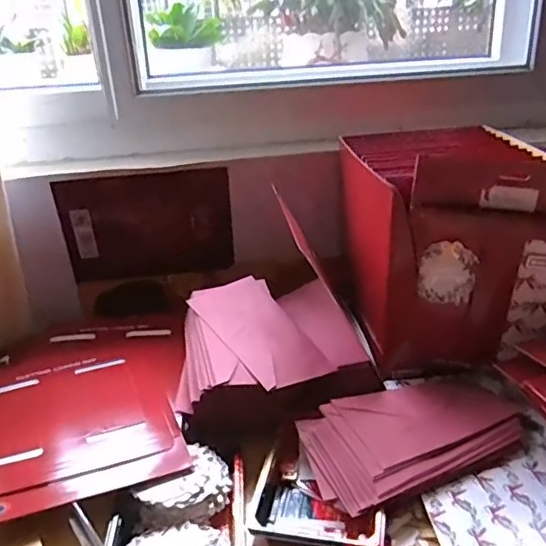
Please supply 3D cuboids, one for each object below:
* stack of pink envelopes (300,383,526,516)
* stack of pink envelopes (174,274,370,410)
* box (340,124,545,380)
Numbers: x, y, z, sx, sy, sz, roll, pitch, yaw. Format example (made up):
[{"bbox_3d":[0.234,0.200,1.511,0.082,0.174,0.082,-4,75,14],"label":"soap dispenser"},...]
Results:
[{"bbox_3d":[0.140,0.153,0.561,0.232,0.046,0.113,-15,28,-22],"label":"stack of pink envelopes"},{"bbox_3d":[-0.012,0.068,0.648,0.199,0.052,0.193,-8,26,-10],"label":"stack of pink envelopes"},{"bbox_3d":[0.212,-0.039,0.693,0.217,0.236,0.261,-5,26,-3],"label":"box"}]

